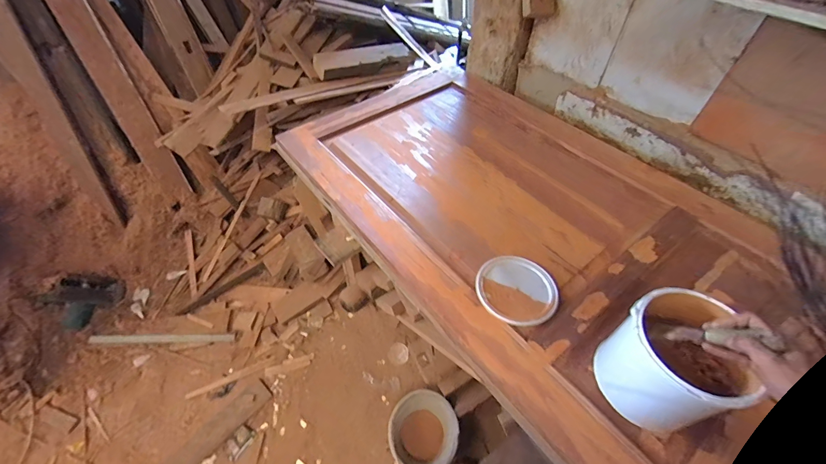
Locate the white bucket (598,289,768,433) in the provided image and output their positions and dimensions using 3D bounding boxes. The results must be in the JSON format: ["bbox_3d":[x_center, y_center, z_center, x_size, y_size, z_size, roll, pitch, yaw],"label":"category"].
[{"bbox_3d":[0.436,0.219,0.602,0.165,0.187,0.176,-1,51,1],"label":"white bucket"}]

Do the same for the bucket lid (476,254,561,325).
[{"bbox_3d":[0.234,0.125,0.793,0.173,0.013,0.172,-1,51,1],"label":"bucket lid"}]

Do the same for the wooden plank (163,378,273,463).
[{"bbox_3d":[-0.804,0.812,1.356,0.104,0.012,0.561,34,60,26],"label":"wooden plank"}]

